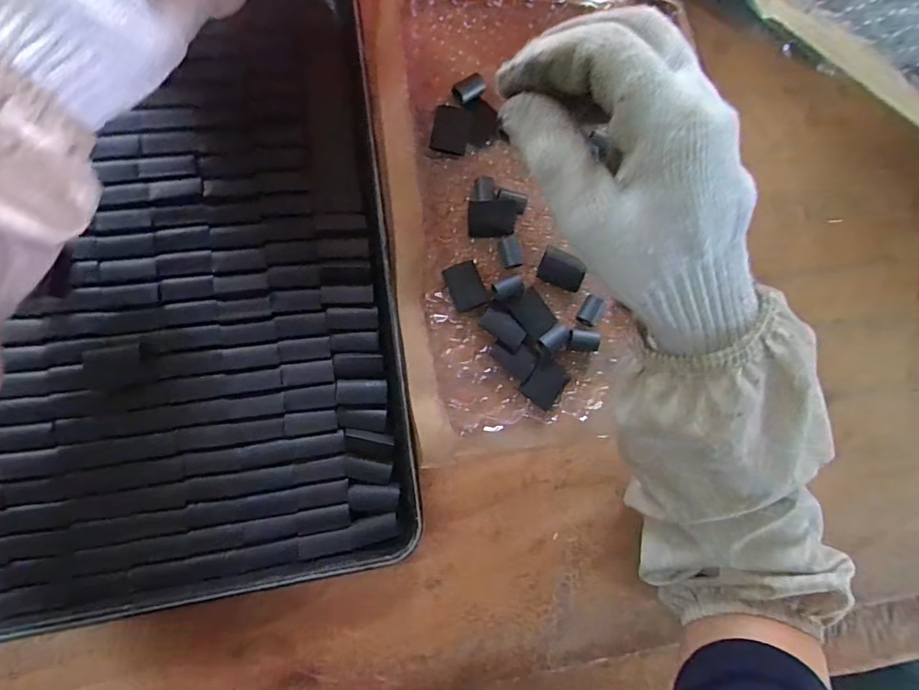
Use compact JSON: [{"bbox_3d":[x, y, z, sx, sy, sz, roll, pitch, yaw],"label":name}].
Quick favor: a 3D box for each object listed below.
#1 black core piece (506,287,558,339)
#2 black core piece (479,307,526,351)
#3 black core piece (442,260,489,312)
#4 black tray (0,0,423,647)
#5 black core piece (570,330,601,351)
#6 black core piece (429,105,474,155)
[{"bbox_3d":[0.051,-0.022,0.343,0.025,0.004,0.031,-37,93,-9],"label":"black core piece"},{"bbox_3d":[0.030,-0.012,0.340,0.032,0.004,0.017,38,82,-5],"label":"black core piece"},{"bbox_3d":[0.005,-0.040,0.340,0.024,0.004,0.031,-21,90,-10],"label":"black core piece"},{"bbox_3d":[-0.334,-0.023,0.272,0.591,0.022,0.392,-6,88,-10],"label":"black tray"},{"bbox_3d":[0.087,-0.003,0.346,0.021,0.011,0.012,8,85,-9],"label":"black core piece"},{"bbox_3d":[-0.005,-0.149,0.344,0.026,0.004,0.033,11,85,-8],"label":"black core piece"}]

